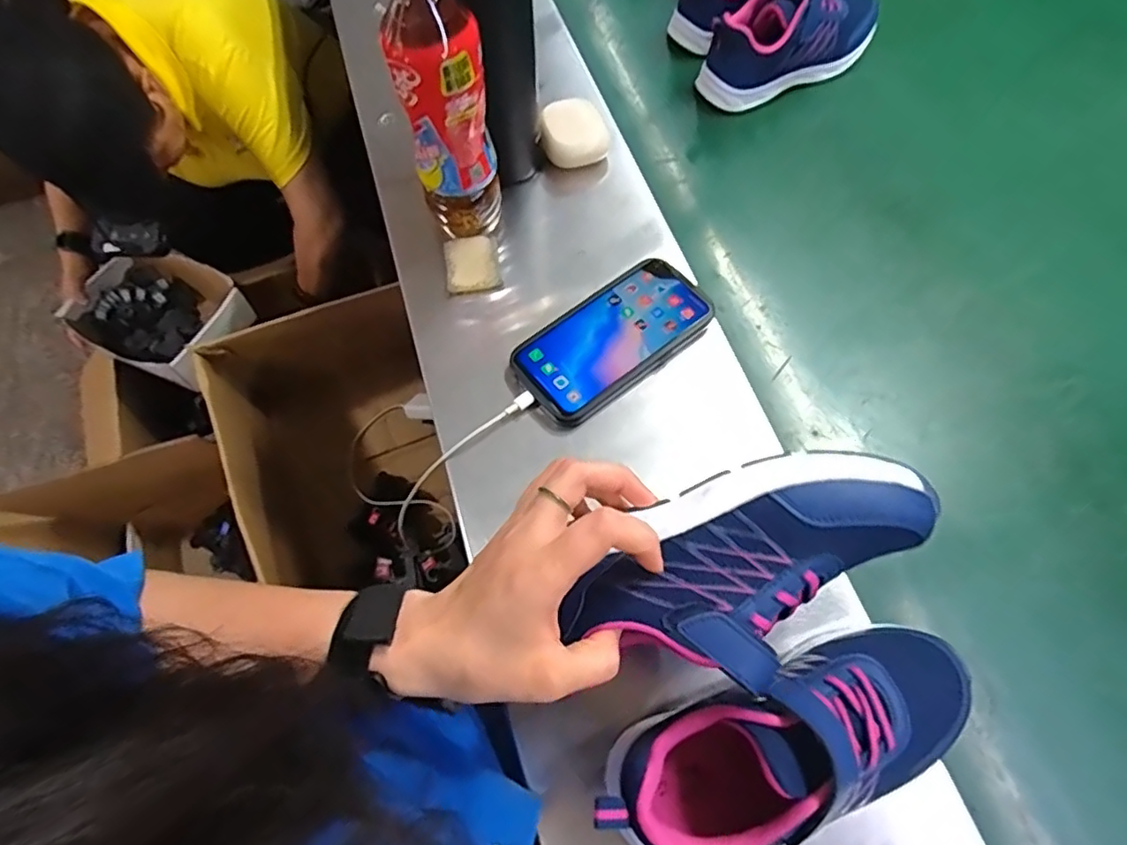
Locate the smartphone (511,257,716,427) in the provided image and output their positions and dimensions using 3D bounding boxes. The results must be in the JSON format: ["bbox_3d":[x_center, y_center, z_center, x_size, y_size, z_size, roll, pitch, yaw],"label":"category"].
[{"bbox_3d":[0.040,-0.068,0.475,0.159,0.018,0.081,-38,71,-13],"label":"smartphone"}]

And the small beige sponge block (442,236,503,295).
[{"bbox_3d":[-0.079,-0.136,0.512,0.046,0.010,0.057,-12,69,-2],"label":"small beige sponge block"}]

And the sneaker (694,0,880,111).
[{"bbox_3d":[0.234,-0.399,0.606,0.198,0.084,0.075,-22,66,-5],"label":"sneaker"}]

